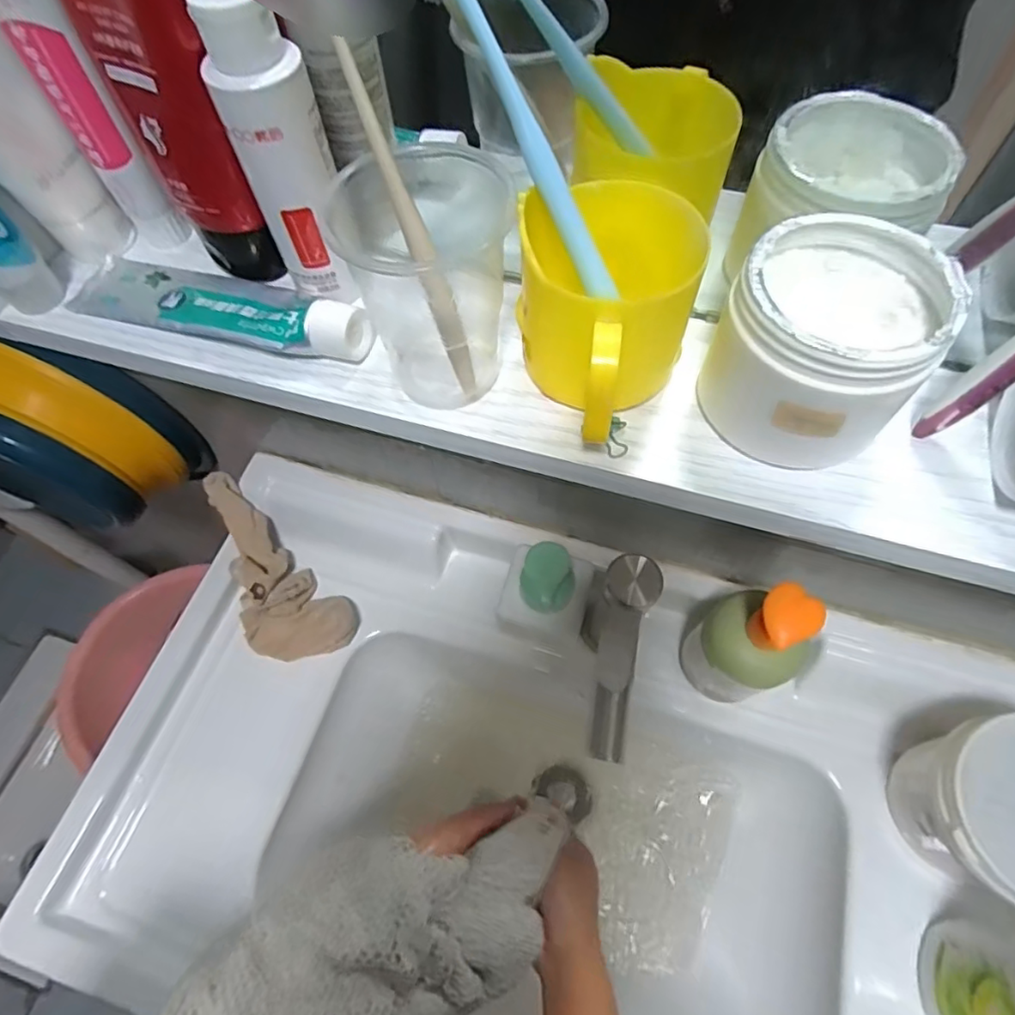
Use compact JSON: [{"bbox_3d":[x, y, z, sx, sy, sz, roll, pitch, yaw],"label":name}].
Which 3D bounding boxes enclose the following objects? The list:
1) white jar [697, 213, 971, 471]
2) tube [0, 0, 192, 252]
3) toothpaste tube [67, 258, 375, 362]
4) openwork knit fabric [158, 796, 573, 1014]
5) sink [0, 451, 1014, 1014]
[{"bbox_3d":[0.126,-0.064,0.240,0.074,0.069,0.072,-1,62,2],"label":"white jar"},{"bbox_3d":[-0.194,-0.193,0.269,0.035,0.160,0.023,8,63,6],"label":"tube"},{"bbox_3d":[-0.148,-0.103,0.298,0.169,0.026,0.045,17,64,11],"label":"toothpaste tube"},{"bbox_3d":[-0.075,0.265,0.363,0.253,0.061,0.102,-7,59,-30],"label":"openwork knit fabric"},{"bbox_3d":[0.047,0.284,0.539,0.782,0.183,0.453,16,64,10],"label":"sink"}]

